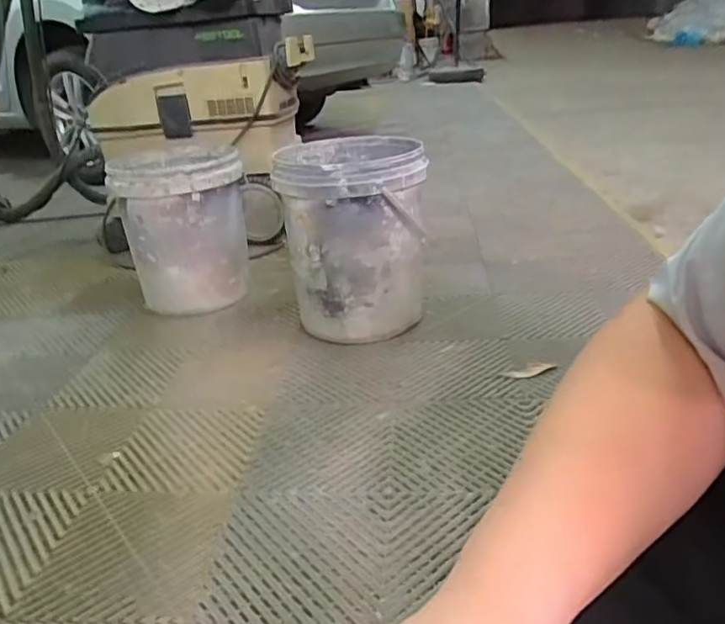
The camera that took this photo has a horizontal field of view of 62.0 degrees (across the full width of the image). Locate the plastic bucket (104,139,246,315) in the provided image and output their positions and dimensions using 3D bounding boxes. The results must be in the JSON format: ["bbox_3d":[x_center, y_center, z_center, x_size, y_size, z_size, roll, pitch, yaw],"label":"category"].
[{"bbox_3d":[-0.404,-0.192,1.390,0.270,0.335,0.279,-10,26,-12],"label":"plastic bucket"}]

